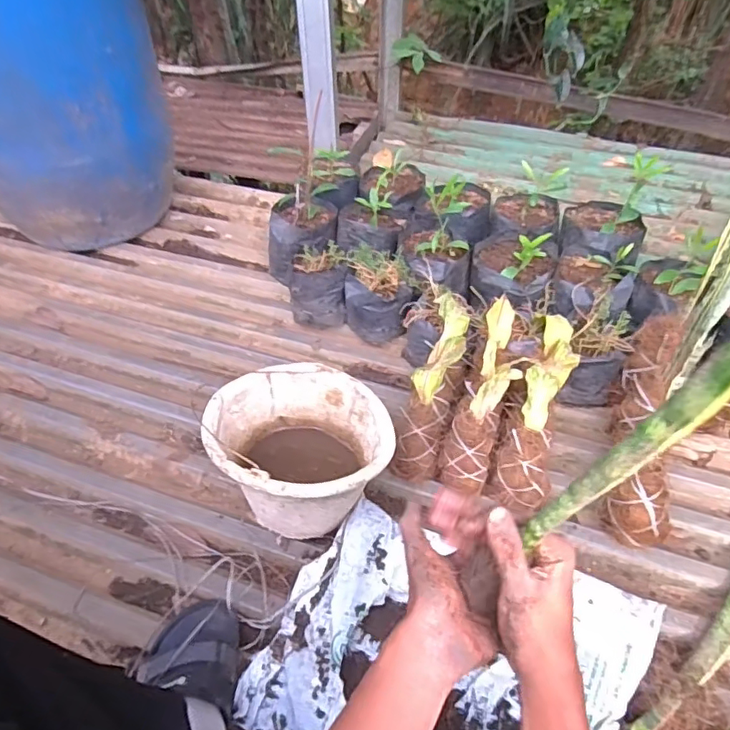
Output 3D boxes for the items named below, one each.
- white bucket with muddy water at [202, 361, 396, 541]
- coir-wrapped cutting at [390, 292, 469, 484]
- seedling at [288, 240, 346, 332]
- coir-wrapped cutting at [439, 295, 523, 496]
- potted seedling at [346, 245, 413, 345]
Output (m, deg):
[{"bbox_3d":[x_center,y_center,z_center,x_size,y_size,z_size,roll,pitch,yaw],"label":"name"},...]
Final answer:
[{"bbox_3d":[-0.093,0.144,0.829,0.222,0.219,0.241,0,47,0],"label":"white bucket with muddy water"},{"bbox_3d":[0.113,0.026,0.892,0.069,0.101,0.315,14,77,13],"label":"coir-wrapped cutting"},{"bbox_3d":[-0.088,-0.149,1.128,0.113,0.139,0.102,2,47,2],"label":"seedling"},{"bbox_3d":[0.191,0.038,0.873,0.081,0.086,0.317,14,74,13],"label":"coir-wrapped cutting"},{"bbox_3d":[0.030,-0.132,1.098,0.132,0.124,0.140,1,49,0],"label":"potted seedling"}]

